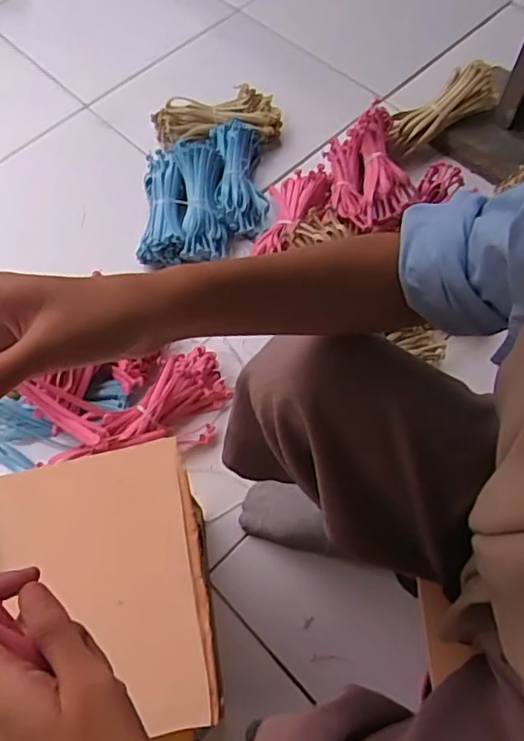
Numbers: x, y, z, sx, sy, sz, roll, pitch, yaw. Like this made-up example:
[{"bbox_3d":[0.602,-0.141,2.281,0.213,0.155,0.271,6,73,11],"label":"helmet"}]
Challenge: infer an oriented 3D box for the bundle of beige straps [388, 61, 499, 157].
[{"bbox_3d":[0.296,-0.435,0.964,0.179,0.065,0.062,-32,65,14],"label":"bundle of beige straps"}]

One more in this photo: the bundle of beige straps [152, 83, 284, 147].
[{"bbox_3d":[-0.082,-0.439,1.029,0.228,0.071,0.082,-7,64,-1],"label":"bundle of beige straps"}]

